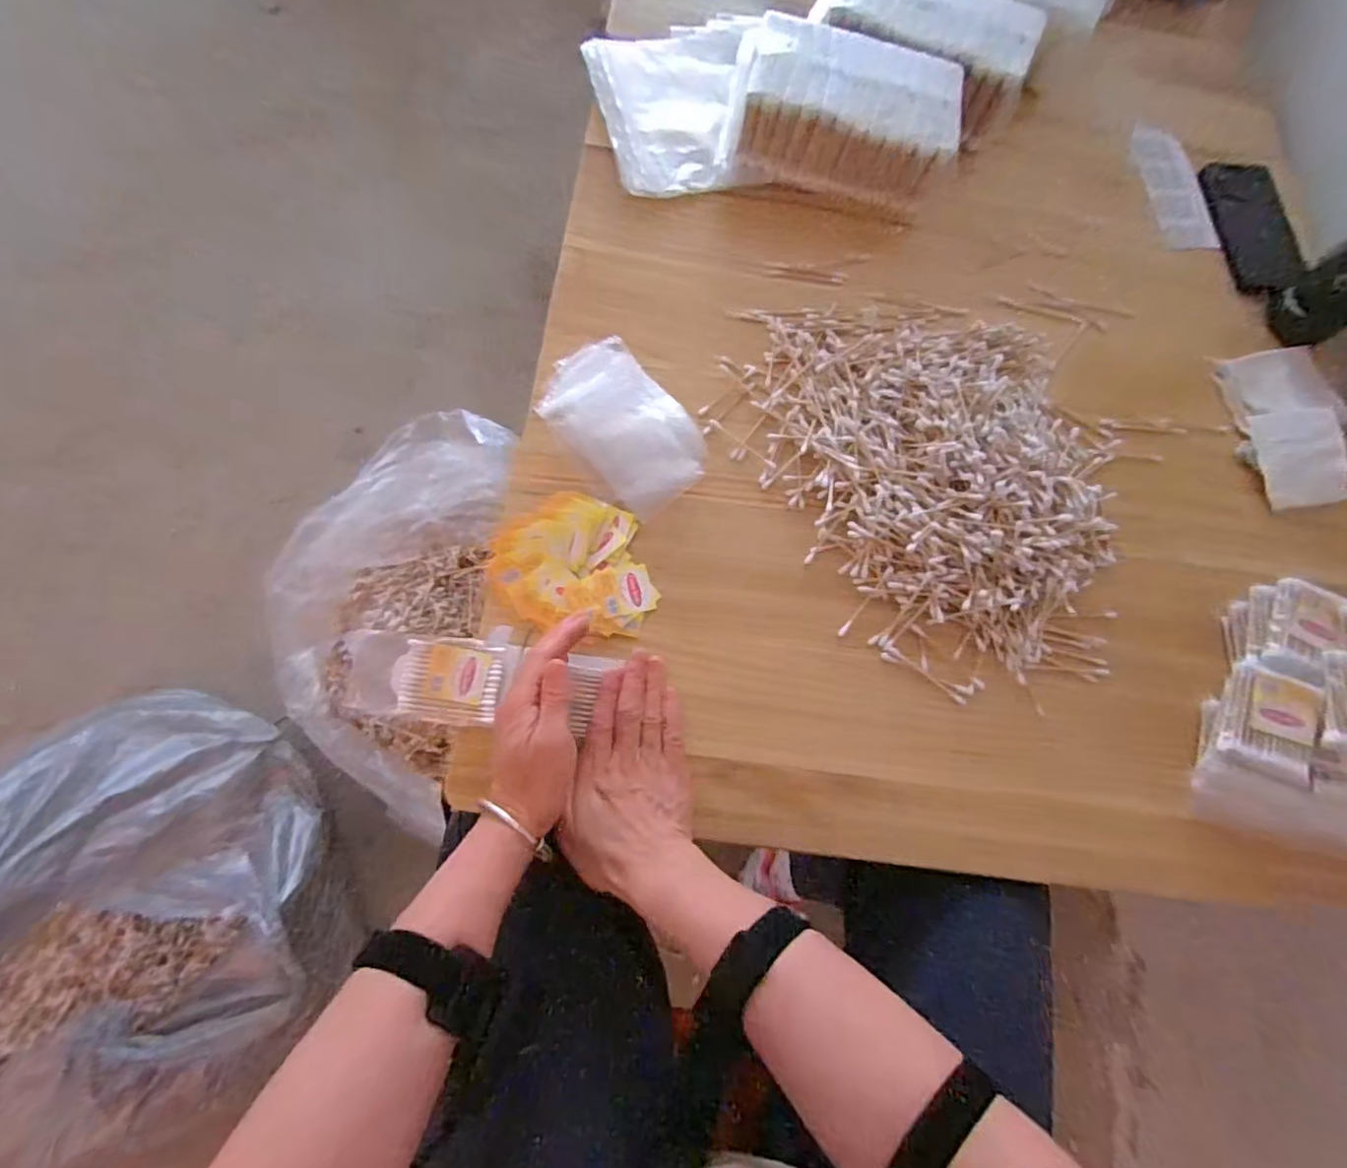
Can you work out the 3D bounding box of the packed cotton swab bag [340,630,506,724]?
[{"bbox_3d":[-0.178,0.066,0.449,0.107,0.006,0.058,6,73,-4],"label":"packed cotton swab bag"}]

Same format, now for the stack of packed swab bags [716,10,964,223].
[{"bbox_3d":[0.151,-0.423,0.578,0.206,0.074,0.123,18,73,0],"label":"stack of packed swab bags"}]

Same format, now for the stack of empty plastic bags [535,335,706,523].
[{"bbox_3d":[-0.044,-0.133,0.515,0.095,0.020,0.153,-35,80,-14],"label":"stack of empty plastic bags"}]

